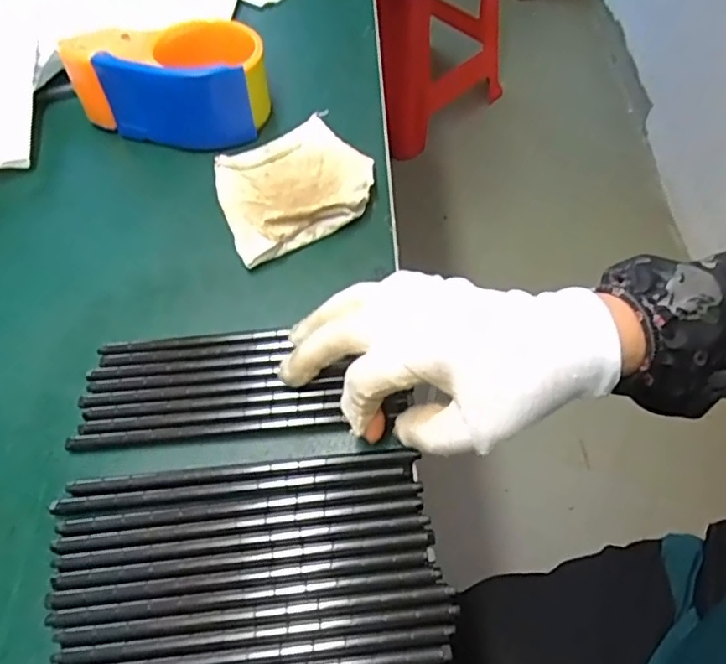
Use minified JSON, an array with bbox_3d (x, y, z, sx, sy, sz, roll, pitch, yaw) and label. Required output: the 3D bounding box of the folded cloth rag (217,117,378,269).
[{"bbox_3d":[-0.048,-0.099,0.393,0.099,0.024,0.093,-28,59,-13],"label":"folded cloth rag"}]

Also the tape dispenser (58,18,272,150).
[{"bbox_3d":[-0.137,-0.178,0.425,0.137,0.060,0.078,-3,57,3],"label":"tape dispenser"}]

